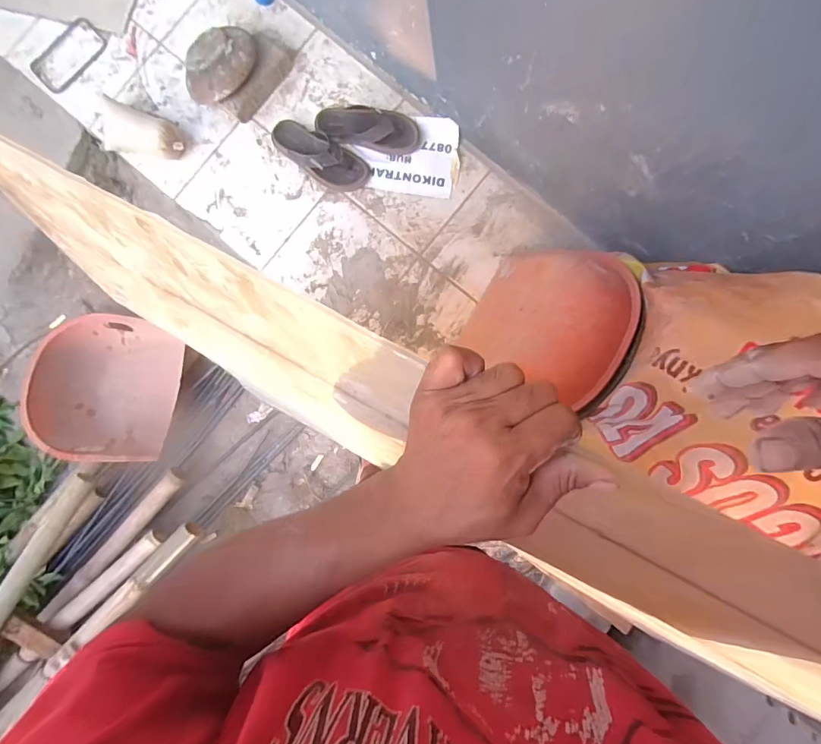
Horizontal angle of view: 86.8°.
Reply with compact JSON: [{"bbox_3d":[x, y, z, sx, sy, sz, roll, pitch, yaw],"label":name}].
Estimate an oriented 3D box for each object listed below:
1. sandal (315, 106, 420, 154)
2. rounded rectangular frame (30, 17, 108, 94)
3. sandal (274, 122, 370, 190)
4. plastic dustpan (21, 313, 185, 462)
[{"bbox_3d":[-0.113,-0.640,1.136,0.282,0.048,0.101,12,88,0],"label":"sandal"},{"bbox_3d":[-0.948,-0.877,1.195,0.212,0.017,0.119,-44,89,-2],"label":"rounded rectangular frame"},{"bbox_3d":[-0.241,-0.571,1.134,0.278,0.060,0.107,33,88,1],"label":"sandal"},{"bbox_3d":[-0.905,0.048,1.324,0.434,0.168,0.422,0,88,0],"label":"plastic dustpan"}]

